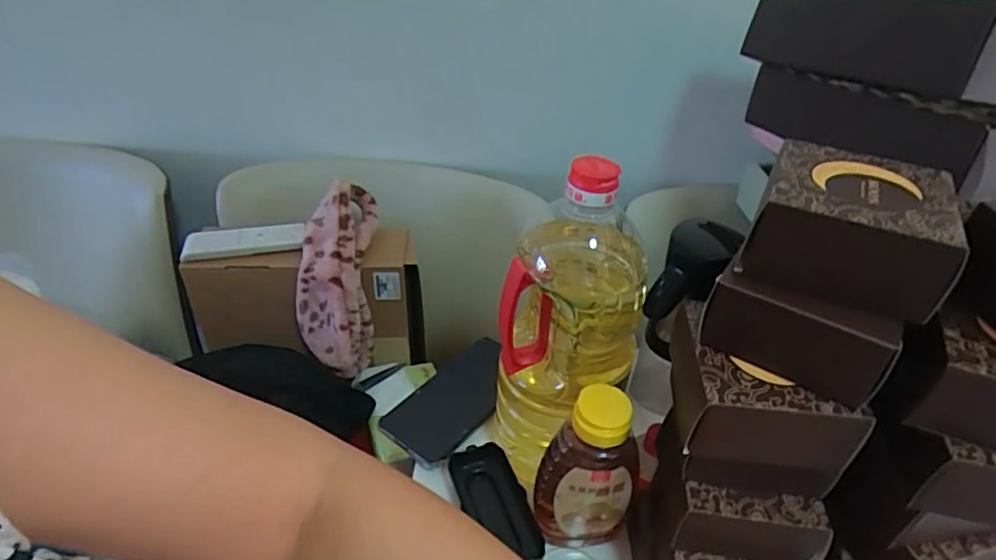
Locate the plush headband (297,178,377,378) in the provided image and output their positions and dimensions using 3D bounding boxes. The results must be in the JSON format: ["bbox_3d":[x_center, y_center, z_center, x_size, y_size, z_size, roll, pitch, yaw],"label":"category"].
[{"bbox_3d":[-0.192,0.001,0.685,0.078,0.224,0.077,2,2,3],"label":"plush headband"}]

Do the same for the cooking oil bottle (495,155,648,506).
[{"bbox_3d":[0.053,0.040,0.461,0.099,0.286,0.110,31,47,30],"label":"cooking oil bottle"}]

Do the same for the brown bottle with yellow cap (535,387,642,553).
[{"bbox_3d":[0.068,0.147,0.434,0.071,0.150,0.050,-16,43,-21],"label":"brown bottle with yellow cap"}]

